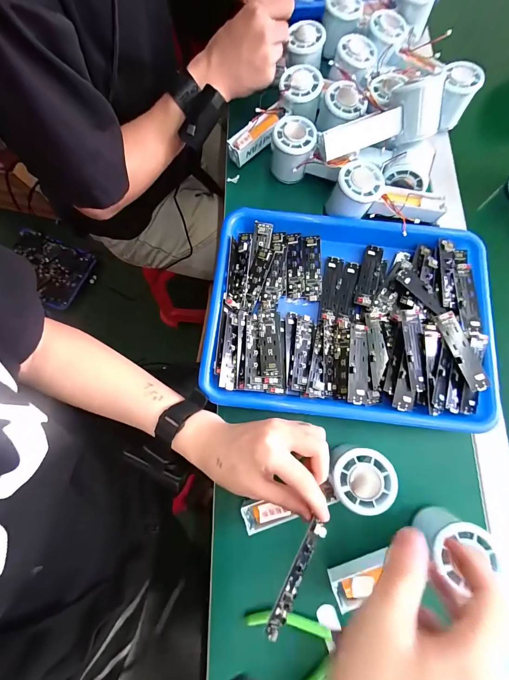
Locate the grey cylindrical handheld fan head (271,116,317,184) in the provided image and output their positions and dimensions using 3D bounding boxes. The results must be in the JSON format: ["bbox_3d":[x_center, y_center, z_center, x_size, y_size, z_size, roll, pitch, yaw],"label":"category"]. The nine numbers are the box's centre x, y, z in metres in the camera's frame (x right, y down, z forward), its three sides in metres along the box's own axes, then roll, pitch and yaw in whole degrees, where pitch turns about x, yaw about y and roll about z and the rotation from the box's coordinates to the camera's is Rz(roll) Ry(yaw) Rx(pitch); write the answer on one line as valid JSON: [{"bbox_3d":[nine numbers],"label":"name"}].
[{"bbox_3d":[0.050,-0.256,0.397,0.054,0.061,0.049,14,76,2],"label":"grey cylindrical handheld fan head"}]

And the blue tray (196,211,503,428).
[{"bbox_3d":[0.112,-0.033,0.356,0.328,0.032,0.248,6,76,0],"label":"blue tray"}]

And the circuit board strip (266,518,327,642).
[{"bbox_3d":[0.034,0.194,0.239,0.014,0.012,0.084,33,65,6],"label":"circuit board strip"}]

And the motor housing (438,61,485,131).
[{"bbox_3d":[0.286,-0.351,0.420,0.053,0.052,0.065,17,76,3],"label":"motor housing"}]

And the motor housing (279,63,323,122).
[{"bbox_3d":[0.064,-0.344,0.409,0.056,0.044,0.056,14,76,2],"label":"motor housing"}]

